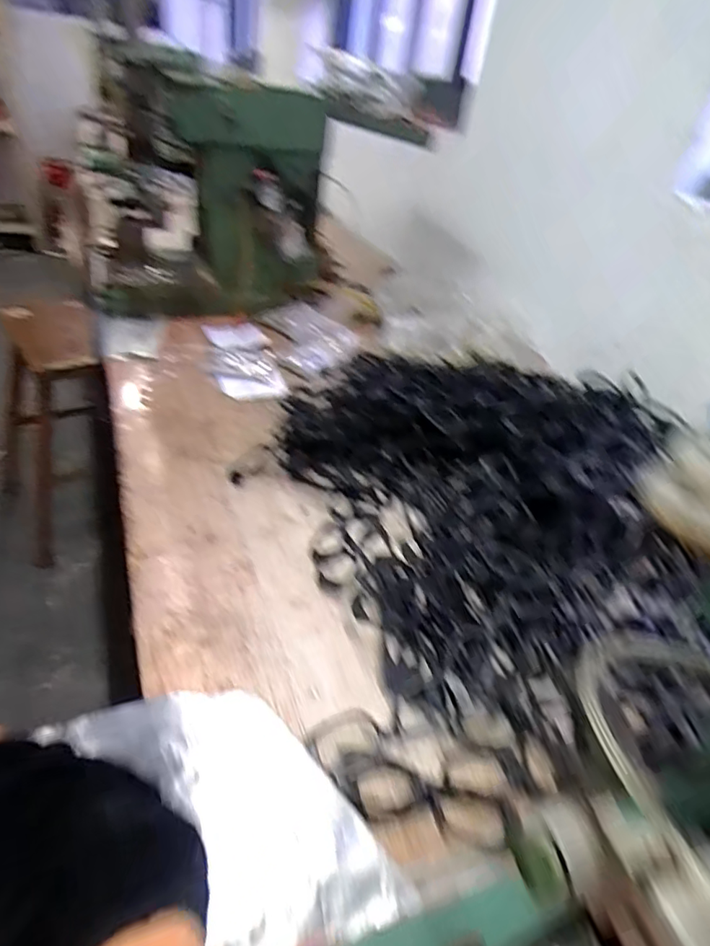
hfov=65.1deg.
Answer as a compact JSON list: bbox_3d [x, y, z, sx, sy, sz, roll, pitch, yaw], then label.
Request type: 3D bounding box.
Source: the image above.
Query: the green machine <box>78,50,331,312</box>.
[{"bbox_3d":[-0.323,-0.547,1.134,0.401,0.426,0.345,-13,41,-27],"label":"green machine"}]

